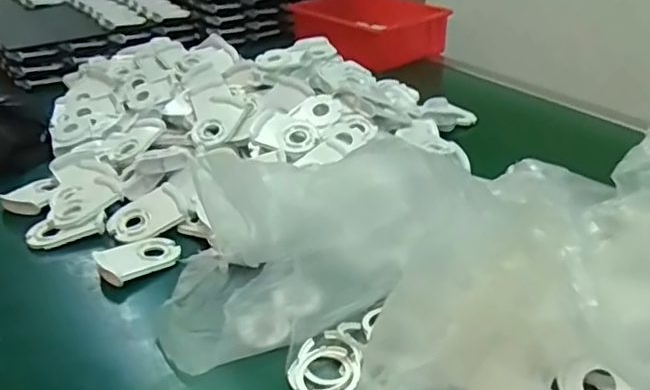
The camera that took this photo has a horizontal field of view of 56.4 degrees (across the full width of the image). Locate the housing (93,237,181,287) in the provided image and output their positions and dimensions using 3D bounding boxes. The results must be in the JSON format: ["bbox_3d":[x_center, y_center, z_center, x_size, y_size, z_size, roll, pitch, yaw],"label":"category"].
[{"bbox_3d":[-0.191,0.065,0.626,0.081,0.013,0.058,-21,35,-30],"label":"housing"}]

